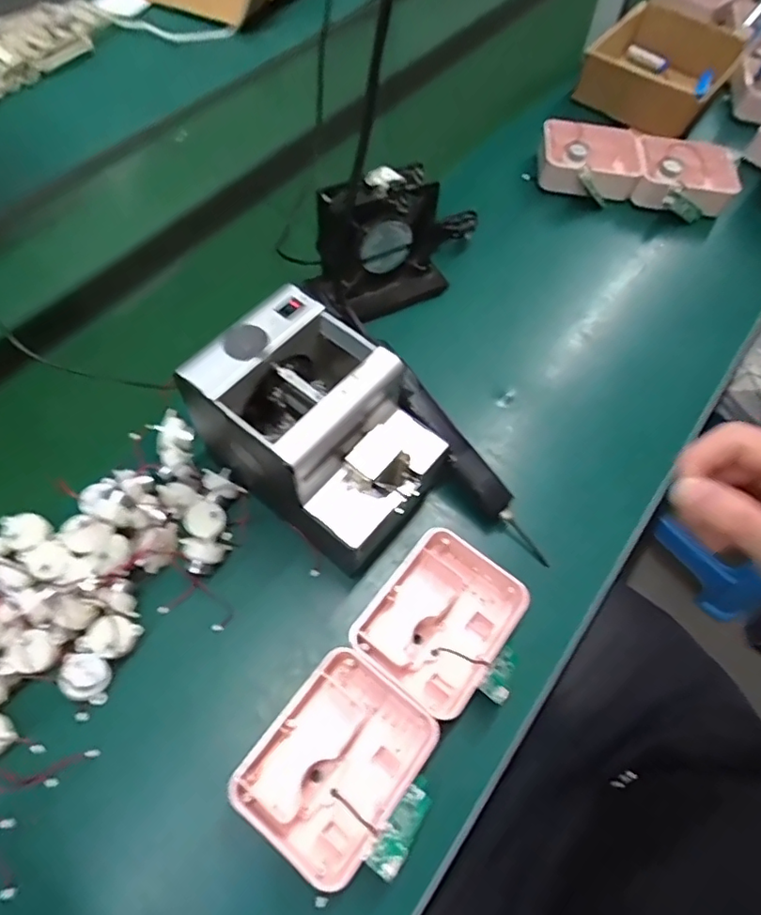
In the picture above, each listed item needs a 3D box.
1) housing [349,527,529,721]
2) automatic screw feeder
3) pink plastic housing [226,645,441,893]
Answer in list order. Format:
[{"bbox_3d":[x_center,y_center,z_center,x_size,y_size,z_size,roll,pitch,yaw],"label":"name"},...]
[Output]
[{"bbox_3d":[0.050,0.135,0.450,0.102,0.043,0.127,36,65,16],"label":"housing"},{"bbox_3d":[-0.048,-0.019,0.463,0.183,0.147,0.127,35,64,16],"label":"automatic screw feeder"},{"bbox_3d":[-0.033,0.223,0.400,0.102,0.041,0.127,34,64,16],"label":"pink plastic housing"}]

